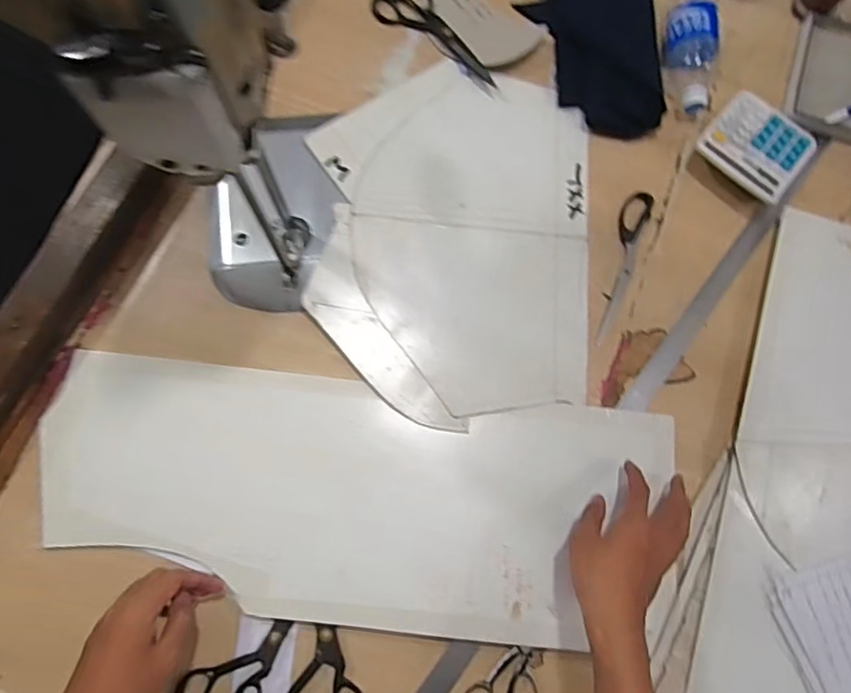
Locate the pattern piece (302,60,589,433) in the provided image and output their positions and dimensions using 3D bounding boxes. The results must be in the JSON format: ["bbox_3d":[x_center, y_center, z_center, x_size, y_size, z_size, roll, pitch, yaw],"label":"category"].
[{"bbox_3d":[0.035,-0.136,0.697,0.320,0.010,0.439,5,76,-4],"label":"pattern piece"}]

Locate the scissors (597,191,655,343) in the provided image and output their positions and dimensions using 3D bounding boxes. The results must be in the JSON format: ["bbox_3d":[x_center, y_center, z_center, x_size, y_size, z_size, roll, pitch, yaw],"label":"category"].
[{"bbox_3d":[0.233,-0.100,0.700,0.035,0.007,0.204,22,76,5],"label":"scissors"}]

